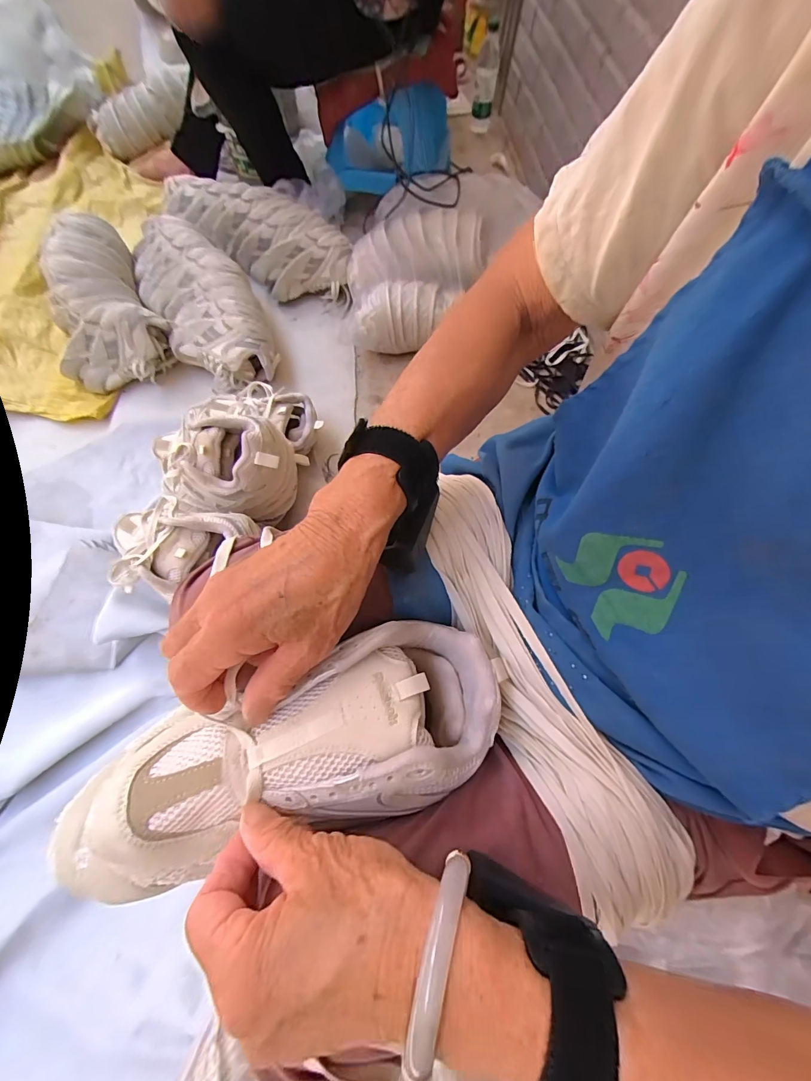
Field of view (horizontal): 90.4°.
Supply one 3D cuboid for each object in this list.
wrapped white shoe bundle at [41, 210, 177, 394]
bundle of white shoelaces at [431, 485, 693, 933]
[{"bbox_3d":[-0.676,-0.508,0.887,0.227,0.160,0.412,-29,72,-13],"label":"wrapped white shoe bundle"},{"bbox_3d":[0.089,0.089,0.290,0.086,0.035,0.318,-21,70,-10],"label":"bundle of white shoelaces"}]

